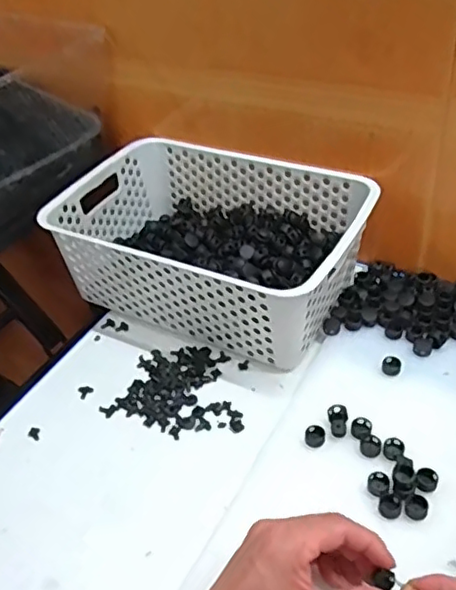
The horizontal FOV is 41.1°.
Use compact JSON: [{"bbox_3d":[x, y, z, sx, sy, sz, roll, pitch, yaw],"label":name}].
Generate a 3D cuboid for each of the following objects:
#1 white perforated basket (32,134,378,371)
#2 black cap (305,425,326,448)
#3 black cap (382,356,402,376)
[{"bbox_3d":[-0.014,-0.058,0.656,0.303,0.107,0.205,15,46,23],"label":"white perforated basket"},{"bbox_3d":[0.074,0.120,0.513,0.017,0.010,0.016,-4,41,4],"label":"black cap"},{"bbox_3d":[0.151,0.066,0.560,0.017,0.009,0.017,-4,41,4],"label":"black cap"}]

